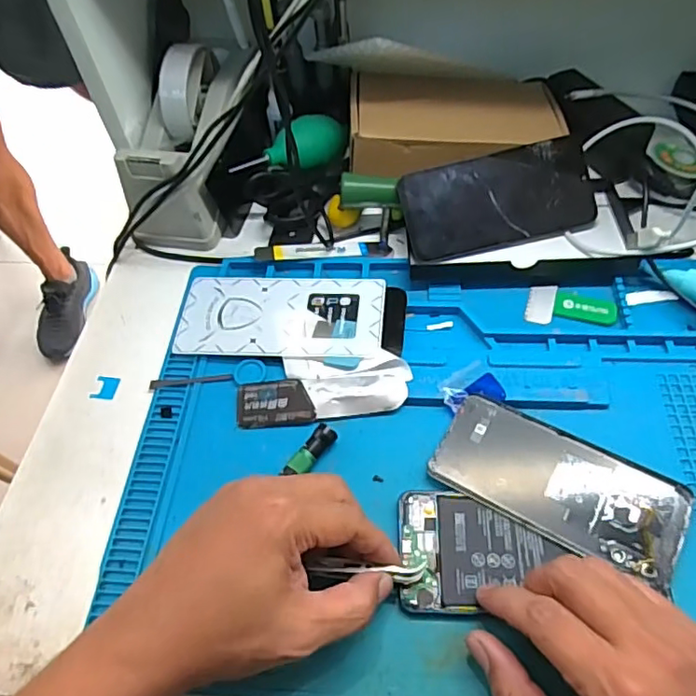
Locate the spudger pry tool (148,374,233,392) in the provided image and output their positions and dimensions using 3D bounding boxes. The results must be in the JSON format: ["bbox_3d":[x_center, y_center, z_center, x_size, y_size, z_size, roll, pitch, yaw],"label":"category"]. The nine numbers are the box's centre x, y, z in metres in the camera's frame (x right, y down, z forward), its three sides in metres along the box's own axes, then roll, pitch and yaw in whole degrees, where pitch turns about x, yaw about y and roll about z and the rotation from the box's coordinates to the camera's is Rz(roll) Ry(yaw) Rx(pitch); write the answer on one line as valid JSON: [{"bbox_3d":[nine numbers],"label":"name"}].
[{"bbox_3d":[-0.118,0.026,0.431,0.064,0.005,0.008,-3,57,1],"label":"spudger pry tool"}]

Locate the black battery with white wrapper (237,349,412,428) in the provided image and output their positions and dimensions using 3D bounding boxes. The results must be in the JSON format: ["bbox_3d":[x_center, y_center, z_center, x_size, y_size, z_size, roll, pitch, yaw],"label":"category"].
[{"bbox_3d":[-0.018,0.028,0.411,0.121,0.011,0.050,-4,55,2],"label":"black battery with white wrapper"}]

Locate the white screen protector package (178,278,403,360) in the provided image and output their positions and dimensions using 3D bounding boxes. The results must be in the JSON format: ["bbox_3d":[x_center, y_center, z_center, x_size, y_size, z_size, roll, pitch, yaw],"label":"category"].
[{"bbox_3d":[-0.044,-0.024,0.449,0.174,0.012,0.074,2,55,6],"label":"white screen protector package"}]

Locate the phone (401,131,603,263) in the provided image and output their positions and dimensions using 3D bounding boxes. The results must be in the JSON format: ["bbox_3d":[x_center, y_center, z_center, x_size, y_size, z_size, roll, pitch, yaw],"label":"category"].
[{"bbox_3d":[0.123,-0.122,0.470,0.157,0.006,0.074,-13,93,-5],"label":"phone"}]

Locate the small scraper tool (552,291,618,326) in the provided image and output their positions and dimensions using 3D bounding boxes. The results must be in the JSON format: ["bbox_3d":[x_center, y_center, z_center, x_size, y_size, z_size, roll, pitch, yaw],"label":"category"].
[{"bbox_3d":[0.184,-0.031,0.442,0.044,0.004,0.028,16,58,16],"label":"small scraper tool"}]

